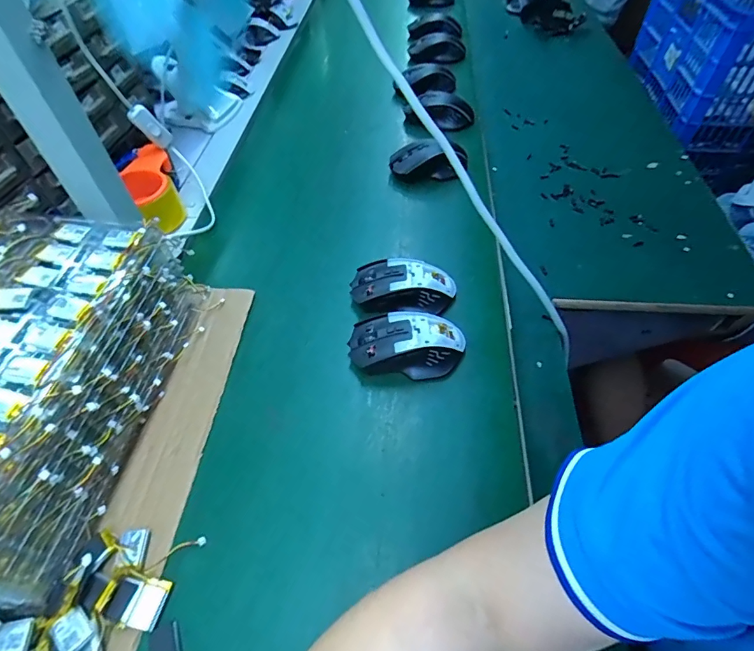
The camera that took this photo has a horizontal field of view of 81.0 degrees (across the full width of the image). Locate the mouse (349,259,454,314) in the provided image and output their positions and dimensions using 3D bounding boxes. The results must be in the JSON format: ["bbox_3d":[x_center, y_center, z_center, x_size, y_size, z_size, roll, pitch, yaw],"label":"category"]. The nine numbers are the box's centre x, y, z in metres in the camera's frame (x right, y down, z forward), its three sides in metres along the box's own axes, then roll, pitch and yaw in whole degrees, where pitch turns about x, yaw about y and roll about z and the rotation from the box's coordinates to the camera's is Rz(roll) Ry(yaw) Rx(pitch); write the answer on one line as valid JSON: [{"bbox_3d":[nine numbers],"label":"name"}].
[{"bbox_3d":[0.029,-0.038,0.493,0.115,0.044,0.065,4,52,6],"label":"mouse"}]

